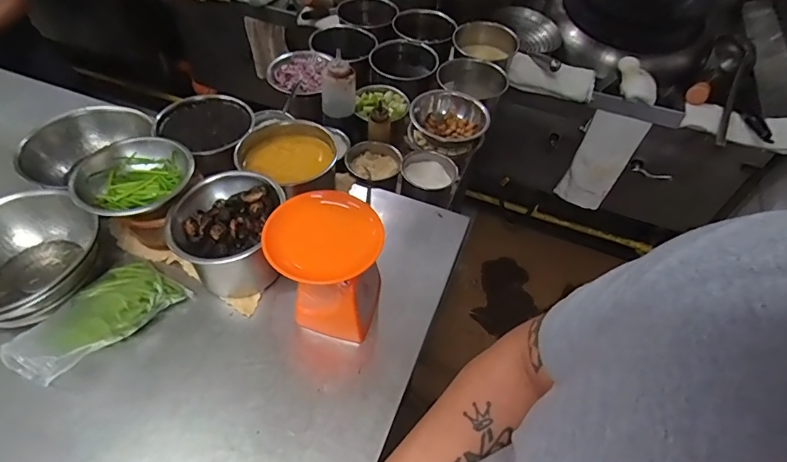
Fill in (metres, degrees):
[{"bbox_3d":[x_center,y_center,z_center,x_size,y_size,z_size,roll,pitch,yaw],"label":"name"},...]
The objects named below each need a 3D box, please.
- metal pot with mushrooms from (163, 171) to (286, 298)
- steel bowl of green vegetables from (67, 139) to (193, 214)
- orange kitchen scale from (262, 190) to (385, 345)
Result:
[{"bbox_3d":[-0.248,0.016,0.721,0.168,0.138,0.147,-15,53,-15],"label":"metal pot with mushrooms"},{"bbox_3d":[-0.404,-0.082,0.723,0.143,0.069,0.170,29,57,6],"label":"steel bowl of green vegetables"},{"bbox_3d":[-0.095,0.056,0.674,0.153,0.185,0.139,7,51,2],"label":"orange kitchen scale"}]

